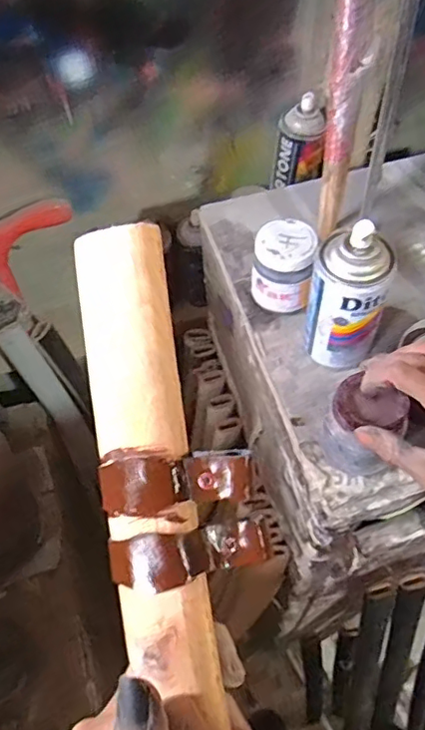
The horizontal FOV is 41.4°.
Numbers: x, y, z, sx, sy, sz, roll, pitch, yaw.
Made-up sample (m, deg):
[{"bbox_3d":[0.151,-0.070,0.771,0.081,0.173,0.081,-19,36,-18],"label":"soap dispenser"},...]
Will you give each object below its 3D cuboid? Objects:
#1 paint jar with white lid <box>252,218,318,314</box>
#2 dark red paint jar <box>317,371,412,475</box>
[{"bbox_3d":[0.069,-0.092,0.554,0.056,0.085,0.060,-1,59,2],"label":"paint jar with white lid"},{"bbox_3d":[0.119,0.053,0.461,0.054,0.085,0.057,-1,59,2],"label":"dark red paint jar"}]

